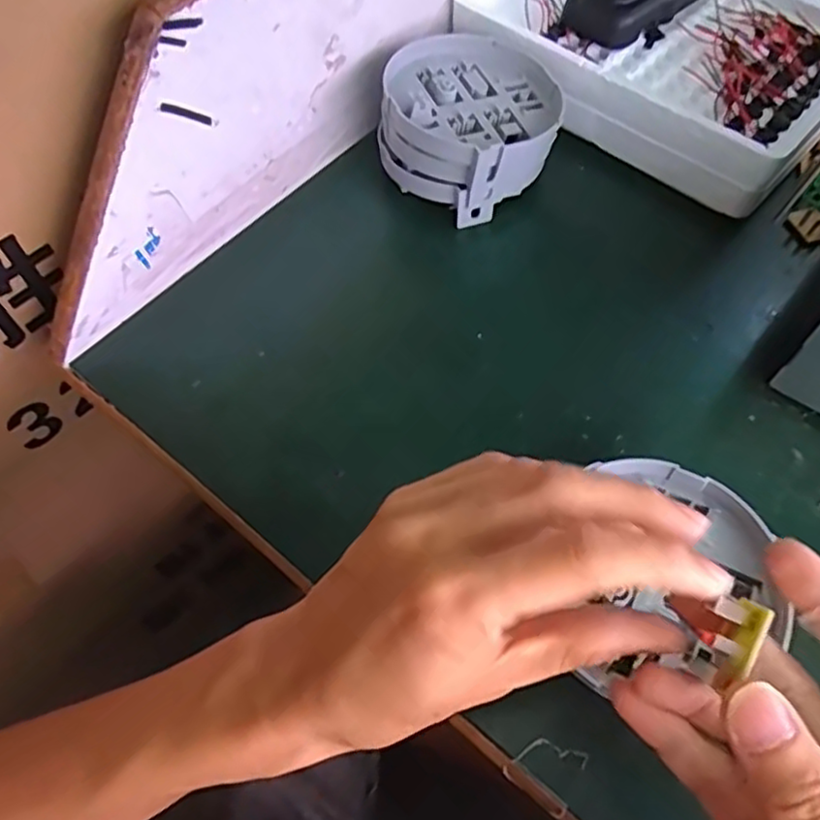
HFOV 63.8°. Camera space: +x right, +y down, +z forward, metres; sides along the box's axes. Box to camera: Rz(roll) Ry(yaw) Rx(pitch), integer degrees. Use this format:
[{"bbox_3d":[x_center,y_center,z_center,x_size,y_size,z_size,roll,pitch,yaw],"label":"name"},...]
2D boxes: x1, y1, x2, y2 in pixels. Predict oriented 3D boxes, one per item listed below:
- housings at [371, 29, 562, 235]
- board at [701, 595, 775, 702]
[{"bbox_3d":[0.038,-0.179,0.408,0.103,0.056,0.097,0,60,0],"label":"housings"},{"bbox_3d":[0.093,0.067,0.191,0.013,0.011,0.028,29,65,16],"label":"board"}]

